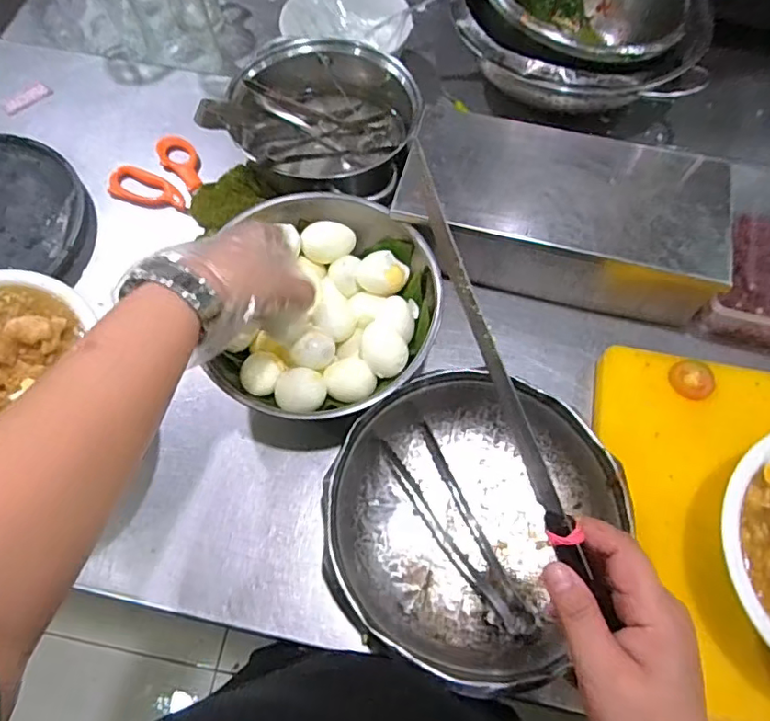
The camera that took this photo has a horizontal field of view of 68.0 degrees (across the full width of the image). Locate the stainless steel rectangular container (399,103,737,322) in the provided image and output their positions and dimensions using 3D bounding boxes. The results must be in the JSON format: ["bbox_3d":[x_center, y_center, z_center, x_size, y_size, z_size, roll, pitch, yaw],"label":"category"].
[{"bbox_3d":[0.174,-0.148,0.573,0.296,0.090,0.156,14,66,7],"label":"stainless steel rectangular container"}]

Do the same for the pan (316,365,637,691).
[{"bbox_3d":[0.061,0.120,0.462,0.199,0.063,0.222,33,69,15],"label":"pan"}]

